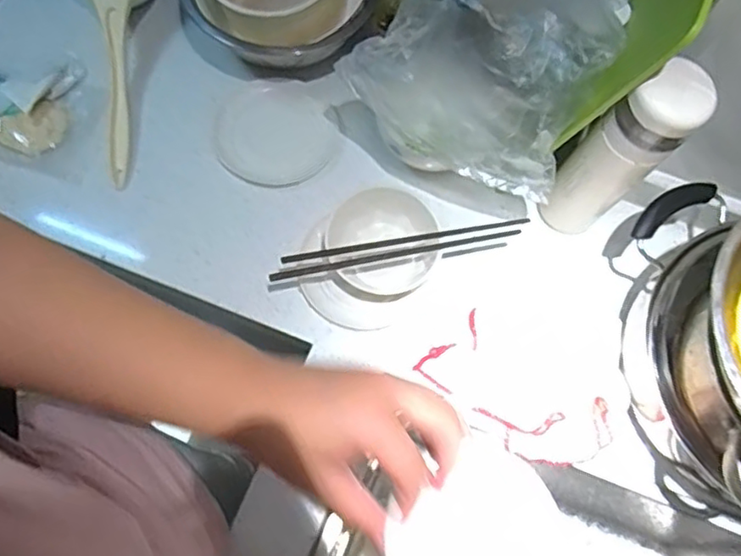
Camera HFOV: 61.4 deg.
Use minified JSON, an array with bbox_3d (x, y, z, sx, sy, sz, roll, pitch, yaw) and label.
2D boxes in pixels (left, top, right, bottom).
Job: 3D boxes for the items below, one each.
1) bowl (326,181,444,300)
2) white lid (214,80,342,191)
[{"bbox_3d":[0.013,-0.038,0.632,0.110,0.052,0.101,1,70,-2],"label":"bowl"},{"bbox_3d":[-0.107,-0.160,0.696,0.125,0.011,0.124,1,70,-2],"label":"white lid"}]

